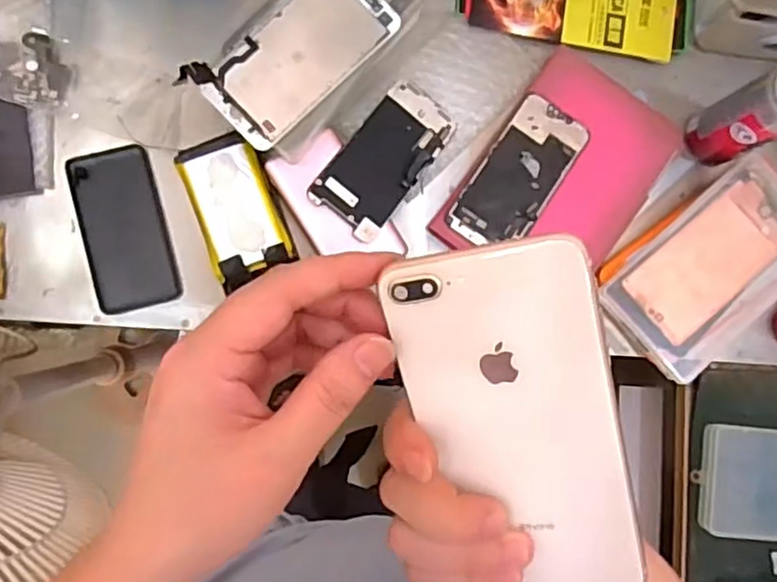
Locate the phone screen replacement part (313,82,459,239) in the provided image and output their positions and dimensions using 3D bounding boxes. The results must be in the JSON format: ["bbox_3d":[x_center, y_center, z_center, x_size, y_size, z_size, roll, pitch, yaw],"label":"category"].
[{"bbox_3d":[-0.001,-0.114,0.557,0.068,0.011,0.140,38,74,-9],"label":"phone screen replacement part"}]

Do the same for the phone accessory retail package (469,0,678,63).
[{"bbox_3d":[0.172,-0.265,0.595,0.186,0.010,0.088,5,85,-4],"label":"phone accessory retail package"}]

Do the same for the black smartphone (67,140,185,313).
[{"bbox_3d":[-0.224,-0.053,0.558,0.067,0.013,0.135,-15,87,-6],"label":"black smartphone"}]

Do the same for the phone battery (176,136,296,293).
[{"bbox_3d":[-0.125,-0.068,0.539,0.065,0.013,0.116,-22,91,0],"label":"phone battery"}]

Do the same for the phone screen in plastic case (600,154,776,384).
[{"bbox_3d":[0.282,-0.020,0.575,0.188,0.034,0.112,-41,90,-7],"label":"phone screen in plastic case"}]

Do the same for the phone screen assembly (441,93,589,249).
[{"bbox_3d":[0.113,-0.101,0.570,0.067,0.008,0.144,35,83,-1],"label":"phone screen assembly"}]

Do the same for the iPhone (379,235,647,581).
[{"bbox_3d":[0.050,0.054,0.254,0.075,0.006,0.150,-10,109,18],"label":"iPhone"}]

